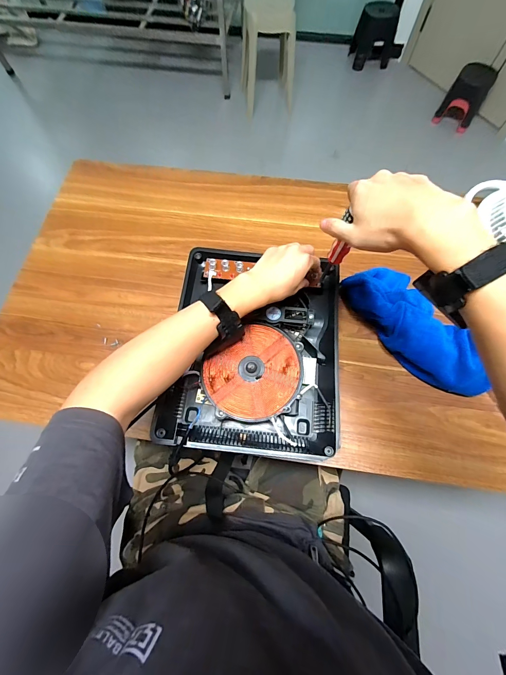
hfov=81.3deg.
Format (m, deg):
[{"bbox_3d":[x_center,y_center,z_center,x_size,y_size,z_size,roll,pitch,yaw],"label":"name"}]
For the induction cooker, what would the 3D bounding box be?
[{"bbox_3d":[0.003,0.014,0.496,0.270,0.049,0.338,5,69,2],"label":"induction cooker"}]

